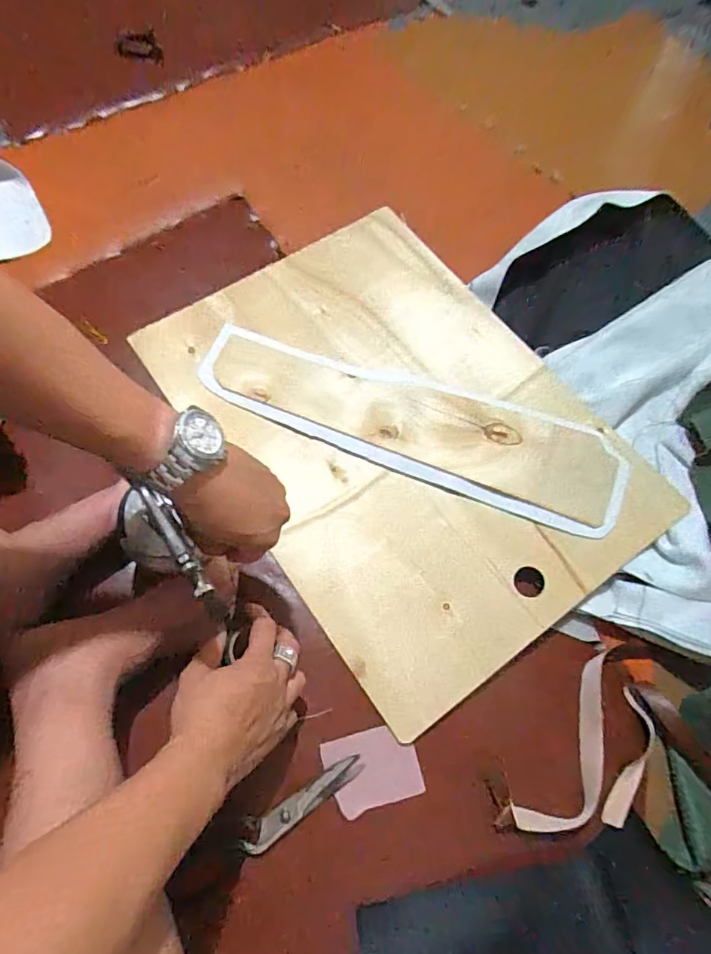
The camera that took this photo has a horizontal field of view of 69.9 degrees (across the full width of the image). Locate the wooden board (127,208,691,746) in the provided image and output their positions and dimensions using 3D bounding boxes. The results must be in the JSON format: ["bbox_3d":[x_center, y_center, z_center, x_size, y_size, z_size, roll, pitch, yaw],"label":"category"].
[{"bbox_3d":[0.051,-0.067,0.635,0.414,0.013,0.590,-34,75,-10],"label":"wooden board"}]

